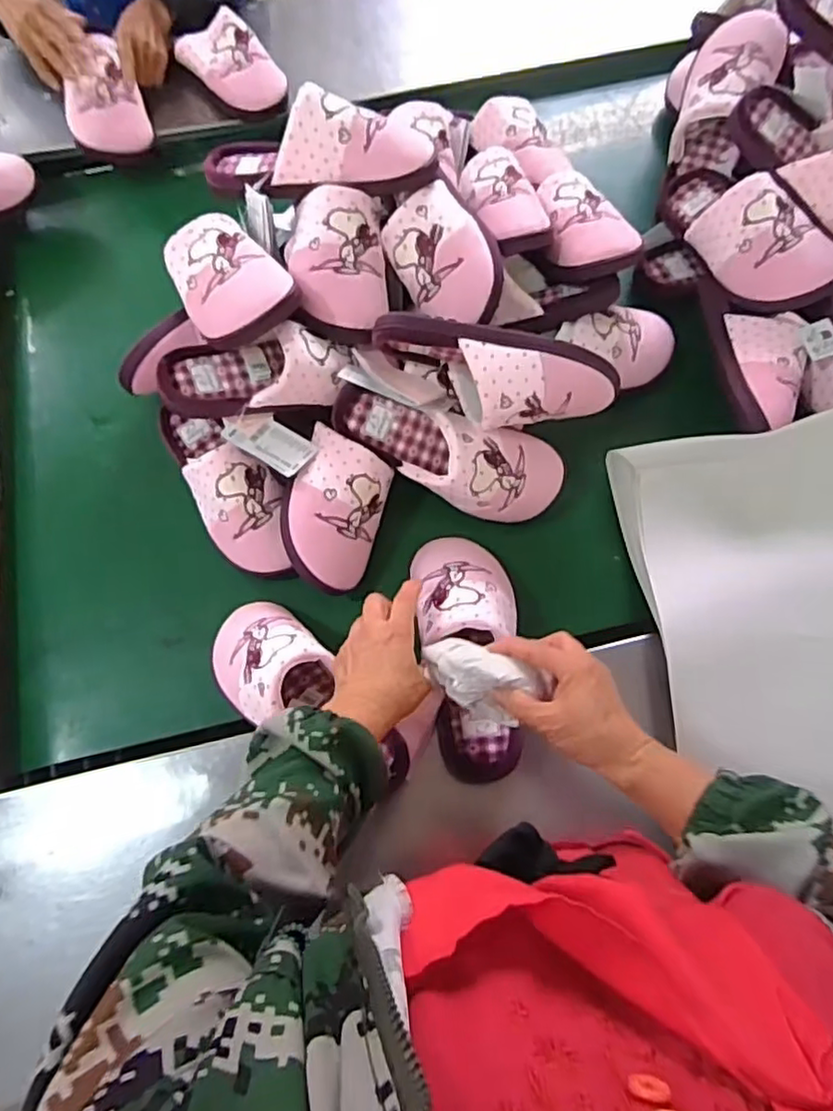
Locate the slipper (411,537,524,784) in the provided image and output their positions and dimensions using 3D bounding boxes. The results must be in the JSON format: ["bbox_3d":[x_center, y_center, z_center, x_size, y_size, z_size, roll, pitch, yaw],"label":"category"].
[{"bbox_3d":[0.050,0.080,0.598,0.094,0.104,0.232,-4,73,-1],"label":"slipper"}]

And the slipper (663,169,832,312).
[{"bbox_3d":[0.361,-0.366,0.712,0.094,0.102,0.244,-22,56,-7],"label":"slipper"}]

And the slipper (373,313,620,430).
[{"bbox_3d":[0.072,-0.165,0.609,0.231,0.069,0.073,11,72,4],"label":"slipper"}]

